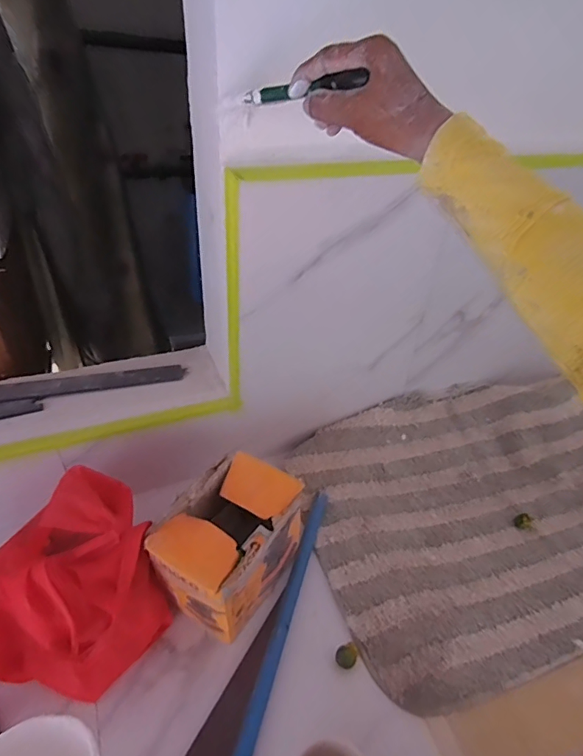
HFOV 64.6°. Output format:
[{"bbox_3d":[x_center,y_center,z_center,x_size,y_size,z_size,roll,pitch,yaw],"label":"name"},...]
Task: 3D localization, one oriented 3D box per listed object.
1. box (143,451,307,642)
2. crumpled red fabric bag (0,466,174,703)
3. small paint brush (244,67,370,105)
[{"bbox_3d":[-0.082,0.219,0.626,0.137,0.137,0.196,23,42,23],"label":"box"},{"bbox_3d":[-0.252,0.254,0.539,0.161,0.177,0.222,23,42,23],"label":"crumpled red fabric bag"},{"bbox_3d":[0.004,-0.258,0.413,0.017,0.013,0.140,-28,35,-34],"label":"small paint brush"}]

